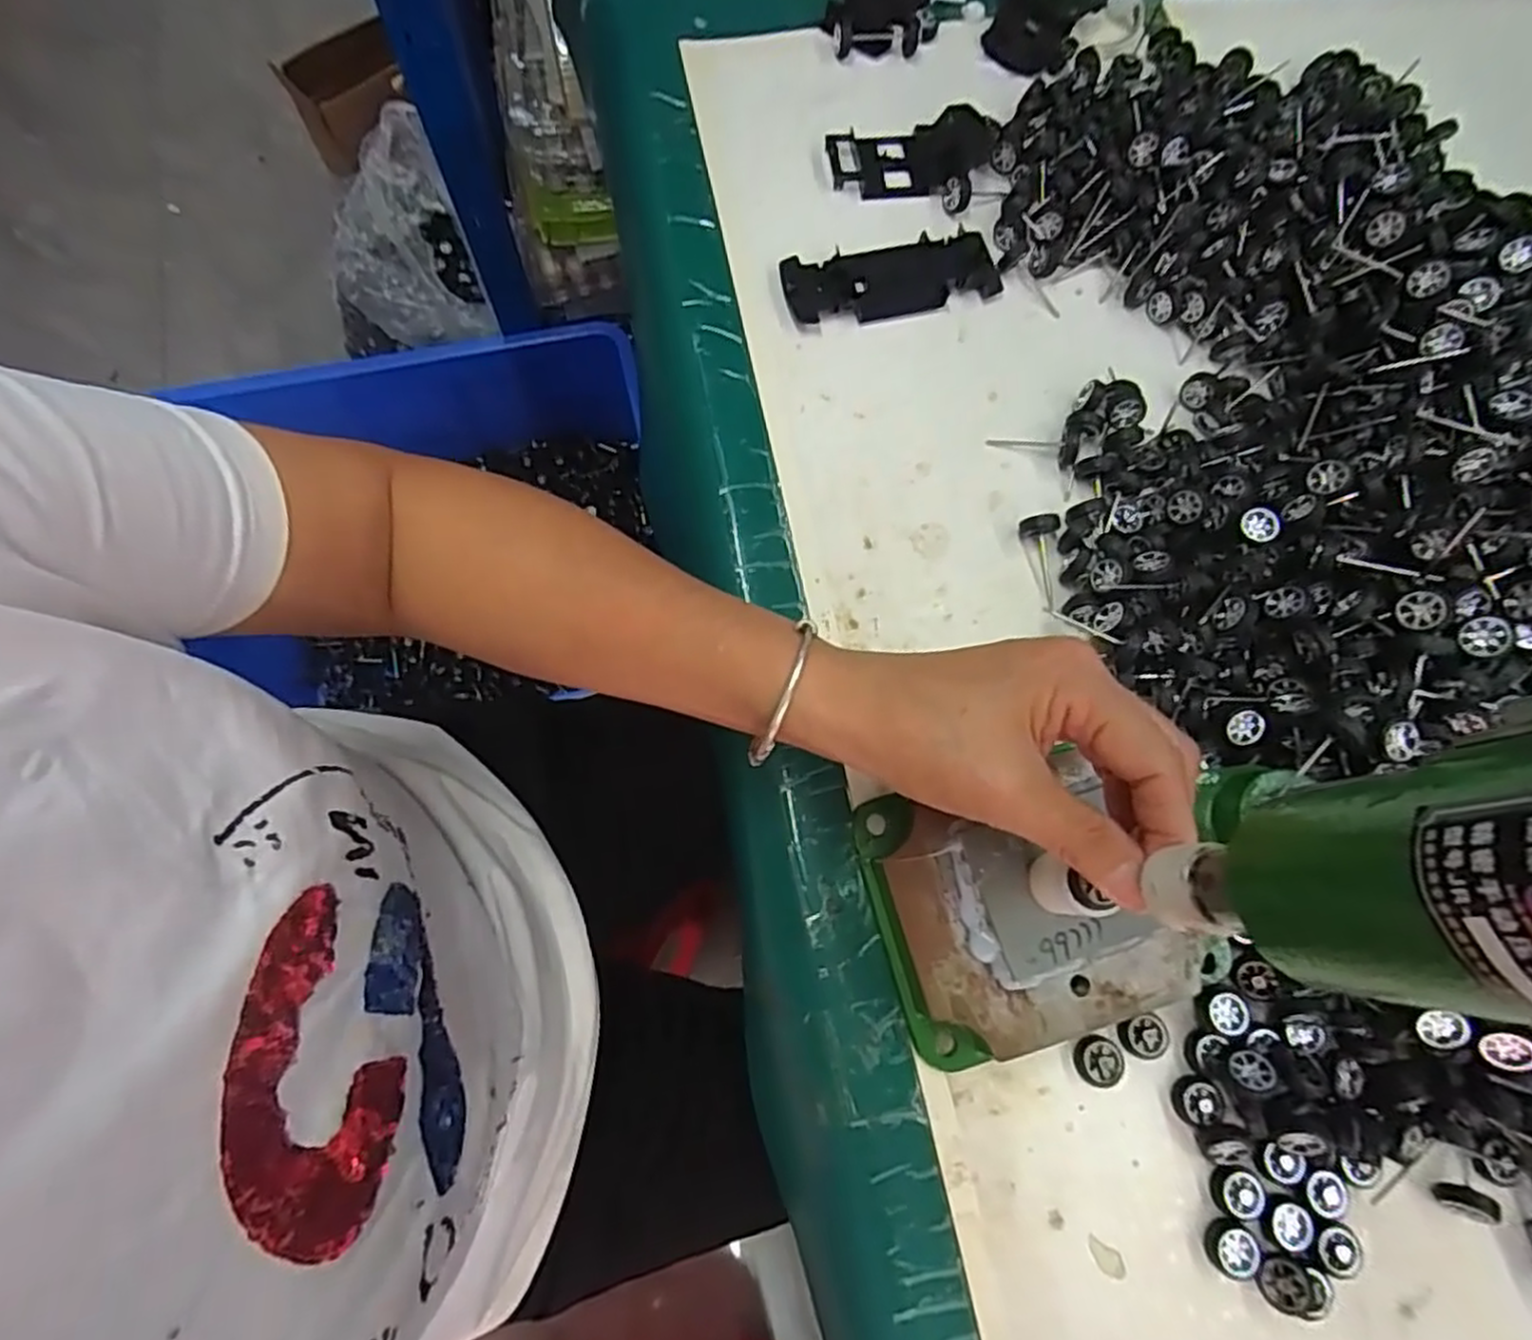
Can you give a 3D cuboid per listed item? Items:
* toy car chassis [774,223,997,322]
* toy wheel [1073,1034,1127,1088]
[{"bbox_3d":[0.072,-0.228,0.430,0.124,0.017,0.048,-10,75,-6],"label":"toy car chassis"},{"bbox_3d":[0.144,0.169,0.323,0.020,0.006,0.020,1,74,-3],"label":"toy wheel"}]

